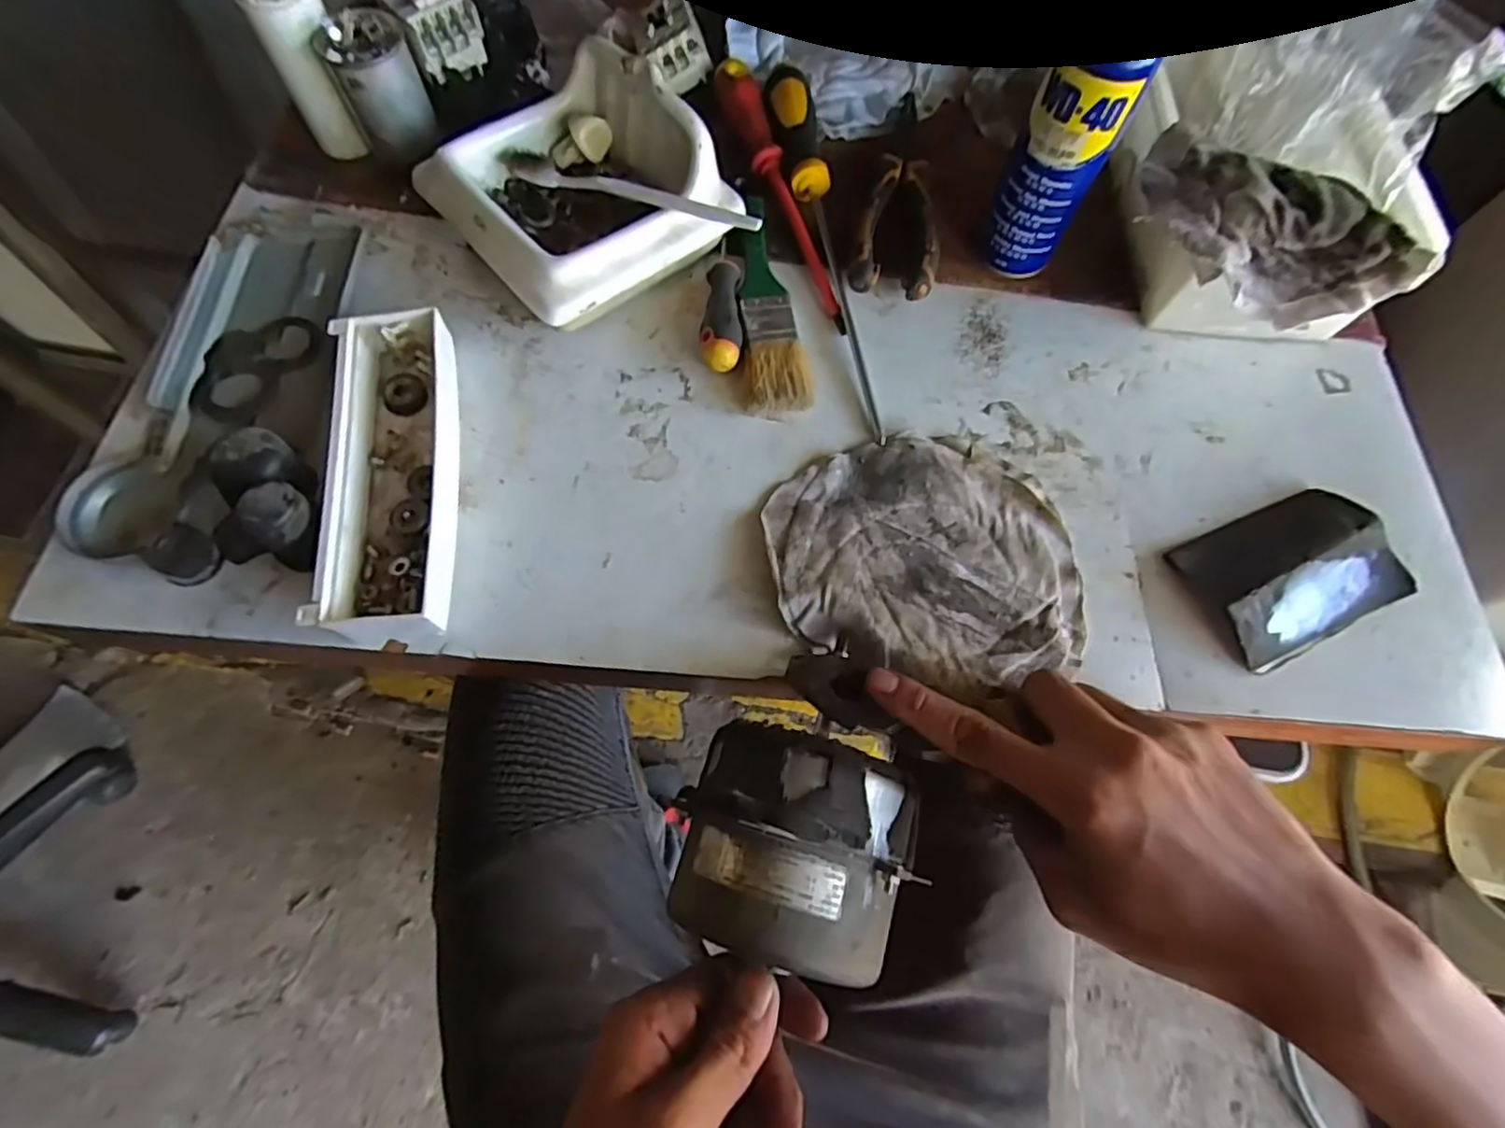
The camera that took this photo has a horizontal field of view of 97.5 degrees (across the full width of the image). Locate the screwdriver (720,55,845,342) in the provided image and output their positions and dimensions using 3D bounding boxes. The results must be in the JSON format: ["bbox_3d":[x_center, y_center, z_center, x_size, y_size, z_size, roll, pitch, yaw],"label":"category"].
[{"bbox_3d":[0.016,-0.255,0.448,0.025,0.032,0.231,-14,68,-8],"label":"screwdriver"}]

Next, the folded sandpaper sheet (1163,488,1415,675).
[{"bbox_3d":[0.294,0.003,0.359,0.114,0.019,0.074,-23,69,-12],"label":"folded sandpaper sheet"}]

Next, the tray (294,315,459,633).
[{"bbox_3d":[-0.193,-0.054,0.358,0.060,0.031,0.189,-7,67,-5],"label":"tray"}]

